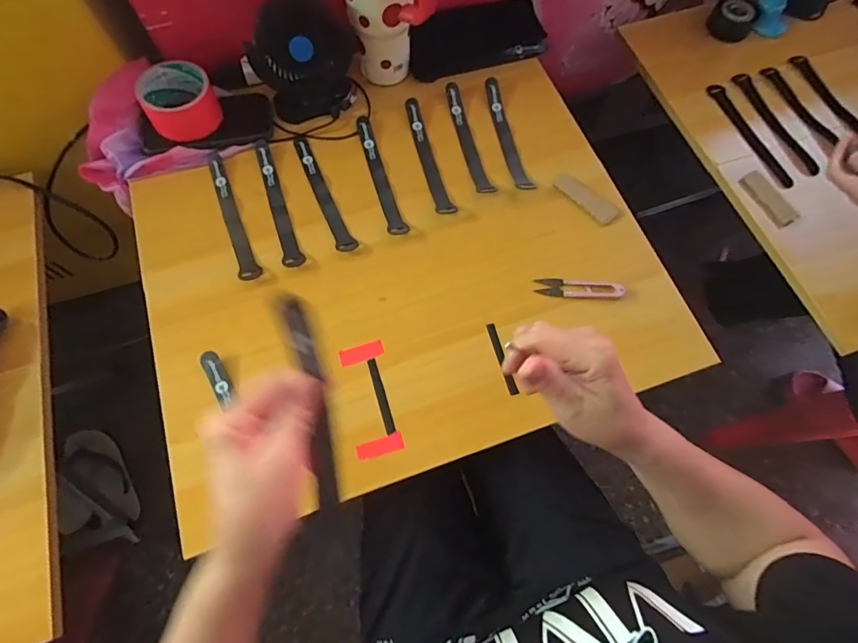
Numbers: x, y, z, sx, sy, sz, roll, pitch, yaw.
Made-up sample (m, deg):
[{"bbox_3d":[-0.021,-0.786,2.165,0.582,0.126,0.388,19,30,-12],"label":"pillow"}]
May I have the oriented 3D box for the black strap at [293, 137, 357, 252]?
[{"bbox_3d":[-0.137,-0.165,0.583,0.024,0.004,0.190,-24,71,-10],"label":"black strap"}]

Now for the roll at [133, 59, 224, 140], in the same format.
[{"bbox_3d":[-0.314,-0.277,0.579,0.086,0.051,0.086,-27,72,-10],"label":"roll"}]

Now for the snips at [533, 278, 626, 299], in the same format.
[{"bbox_3d":[0.176,-0.039,0.532,0.100,0.009,0.023,4,69,-1],"label":"snips"}]

